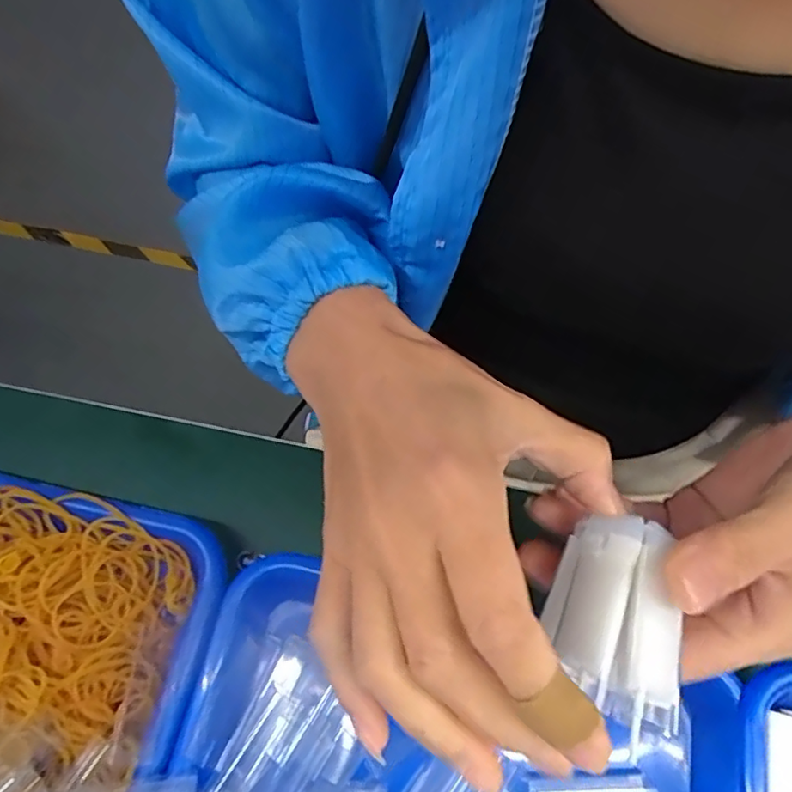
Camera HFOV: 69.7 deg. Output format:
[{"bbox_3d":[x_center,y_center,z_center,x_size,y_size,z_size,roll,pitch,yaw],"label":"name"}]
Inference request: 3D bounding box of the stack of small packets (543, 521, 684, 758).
[{"bbox_3d":[0.071,0.072,0.187,0.038,0.022,0.065,15,68,7],"label":"stack of small packets"}]

